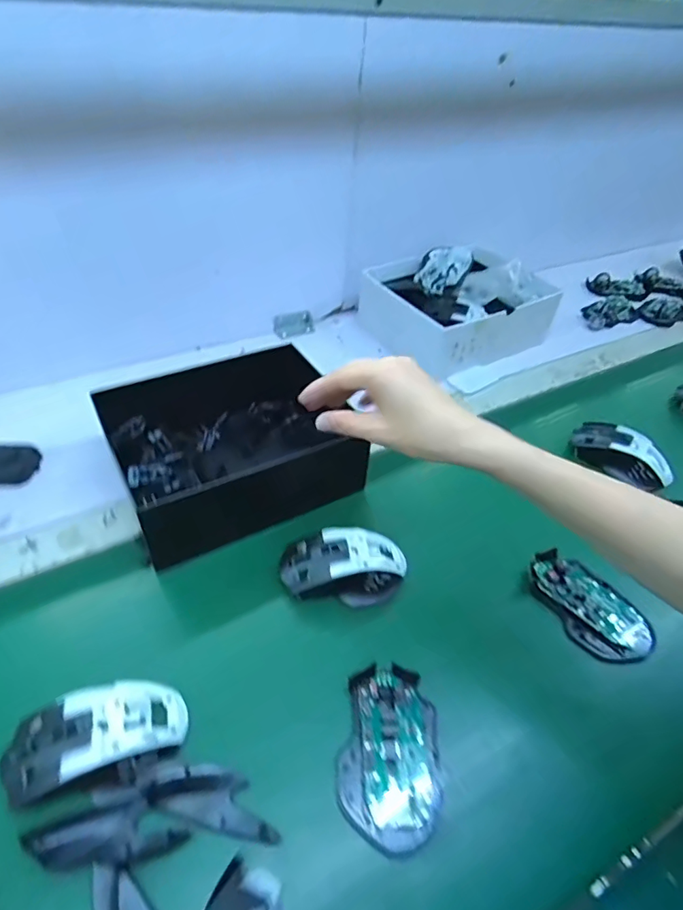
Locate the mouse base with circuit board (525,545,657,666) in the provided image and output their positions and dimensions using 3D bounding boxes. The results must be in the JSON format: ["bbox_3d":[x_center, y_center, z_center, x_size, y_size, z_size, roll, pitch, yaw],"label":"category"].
[{"bbox_3d":[0.224,0.134,0.459,0.064,0.024,0.111,-23,48,-23],"label":"mouse base with circuit board"}]

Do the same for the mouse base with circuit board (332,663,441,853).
[{"bbox_3d":[0.036,0.211,0.366,0.072,0.017,0.114,6,44,5],"label":"mouse base with circuit board"}]

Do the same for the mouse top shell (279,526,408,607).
[{"bbox_3d":[0.003,0.105,0.466,0.115,0.050,0.063,-5,44,-7],"label":"mouse top shell"}]

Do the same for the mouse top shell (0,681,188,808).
[{"bbox_3d":[-0.170,0.190,0.349,0.113,0.033,0.056,-19,47,-20],"label":"mouse top shell"}]

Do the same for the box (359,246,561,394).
[{"bbox_3d":[0.180,-0.226,0.764,0.255,0.089,0.194,-28,51,-28],"label":"box"}]

